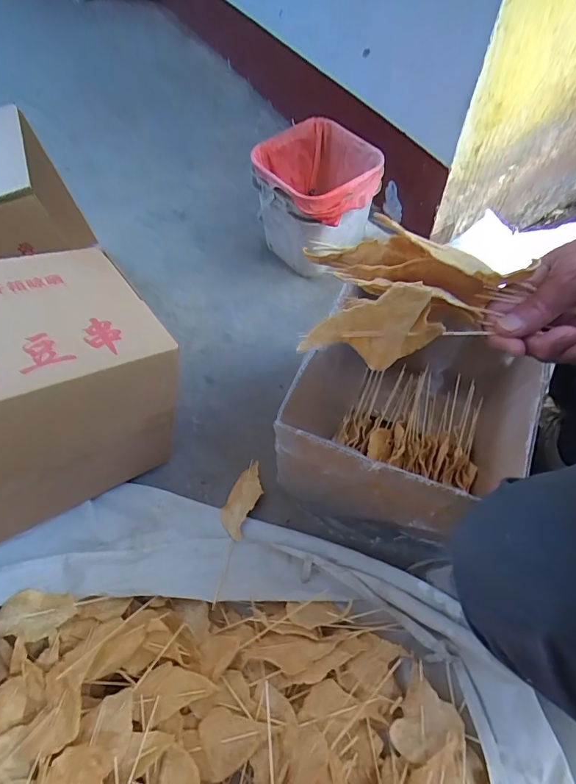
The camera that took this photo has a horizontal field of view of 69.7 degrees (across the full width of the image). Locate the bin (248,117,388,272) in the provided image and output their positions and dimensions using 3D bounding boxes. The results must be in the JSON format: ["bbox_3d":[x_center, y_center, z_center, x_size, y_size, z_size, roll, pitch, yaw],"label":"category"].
[{"bbox_3d":[0.065,-0.377,0.851,0.208,0.230,0.206,-30,62,-14],"label":"bin"}]

